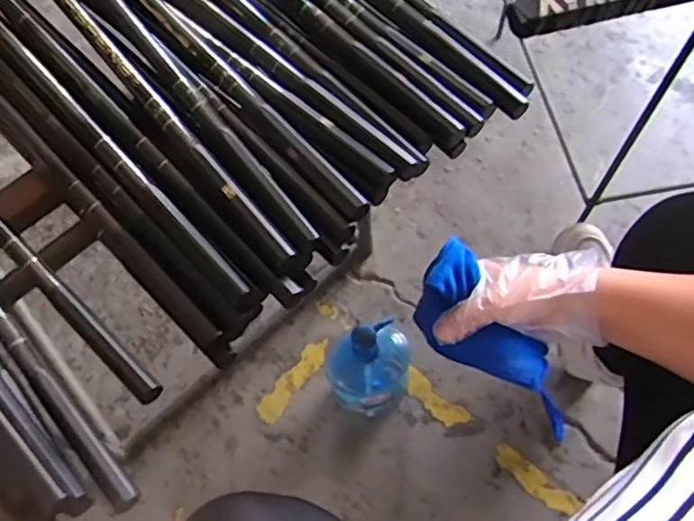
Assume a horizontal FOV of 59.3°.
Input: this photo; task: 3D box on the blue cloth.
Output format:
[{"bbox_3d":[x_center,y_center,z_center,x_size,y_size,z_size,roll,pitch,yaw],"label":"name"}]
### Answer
[{"bbox_3d":[0.115,0.067,0.491,0.065,0.043,0.166,-37,84,-12],"label":"blue cloth"}]

